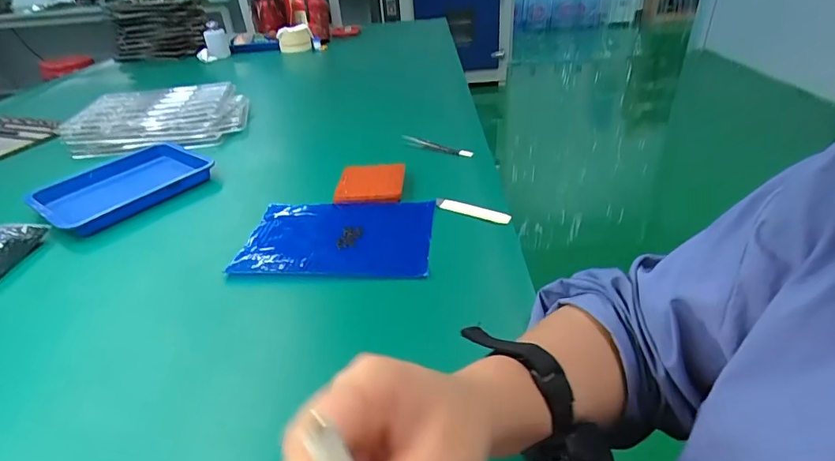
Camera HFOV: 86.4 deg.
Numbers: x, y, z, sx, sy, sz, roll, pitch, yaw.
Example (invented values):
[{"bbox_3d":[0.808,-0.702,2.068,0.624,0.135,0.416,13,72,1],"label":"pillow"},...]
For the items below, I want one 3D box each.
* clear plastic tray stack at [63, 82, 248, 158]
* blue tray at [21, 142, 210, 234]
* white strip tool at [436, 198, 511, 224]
[{"bbox_3d":[-0.494,-0.229,0.873,0.306,0.055,0.232,-8,34,-4],"label":"clear plastic tray stack"},{"bbox_3d":[-0.440,-0.072,0.671,0.171,0.028,0.217,20,42,32],"label":"blue tray"},{"bbox_3d":[0.067,-0.025,0.558,0.098,0.008,0.017,18,41,30],"label":"white strip tool"}]

